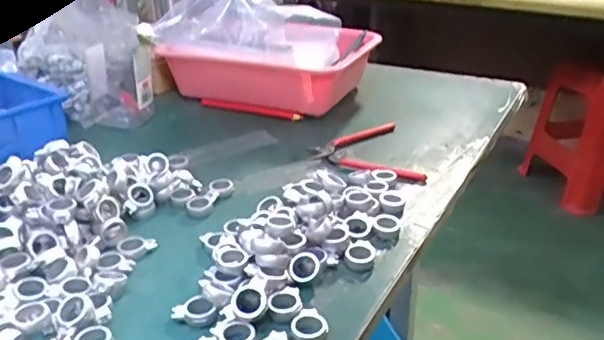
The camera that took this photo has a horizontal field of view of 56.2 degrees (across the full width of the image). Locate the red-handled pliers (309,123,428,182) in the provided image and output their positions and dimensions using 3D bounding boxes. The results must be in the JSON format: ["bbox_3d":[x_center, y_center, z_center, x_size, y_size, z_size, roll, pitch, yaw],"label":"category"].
[{"bbox_3d":[0.069,-0.021,0.660,0.108,0.016,0.146,-3,26,-7],"label":"red-handled pliers"}]

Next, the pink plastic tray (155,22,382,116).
[{"bbox_3d":[-0.042,-0.152,0.830,0.275,0.108,0.163,11,27,21],"label":"pink plastic tray"}]

